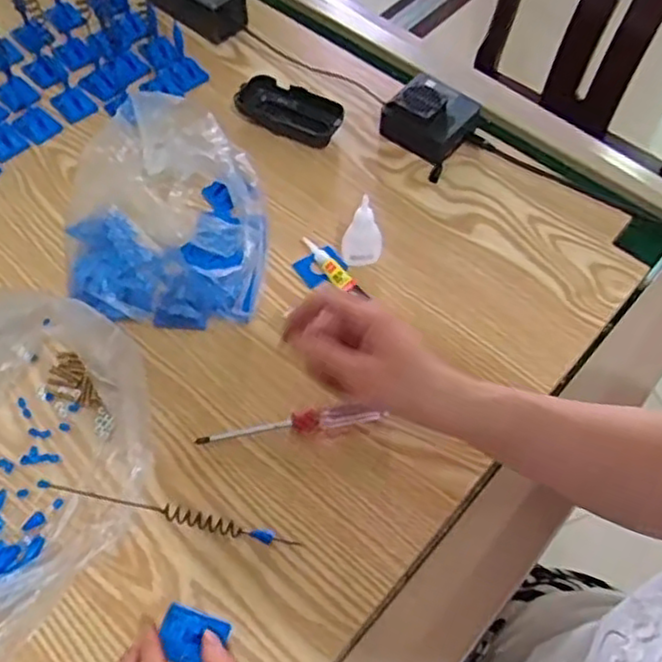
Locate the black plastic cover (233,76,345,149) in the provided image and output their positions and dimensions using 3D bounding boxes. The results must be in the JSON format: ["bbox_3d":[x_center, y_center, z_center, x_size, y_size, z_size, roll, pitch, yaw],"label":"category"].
[{"bbox_3d":[-0.044,-0.224,0.714,0.111,0.021,0.056,21,61,11],"label":"black plastic cover"}]

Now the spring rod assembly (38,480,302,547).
[{"bbox_3d":[-0.116,0.130,0.503,0.188,0.012,0.013,13,59,6],"label":"spring rod assembly"}]

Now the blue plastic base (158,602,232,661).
[{"bbox_3d":[-0.093,0.202,0.464,0.043,0.013,0.035,20,60,10],"label":"blue plastic base"}]

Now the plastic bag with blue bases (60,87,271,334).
[{"bbox_3d":[-0.147,-0.108,0.611,0.172,0.070,0.213,-9,60,-7],"label":"plastic bag with blue bases"}]

